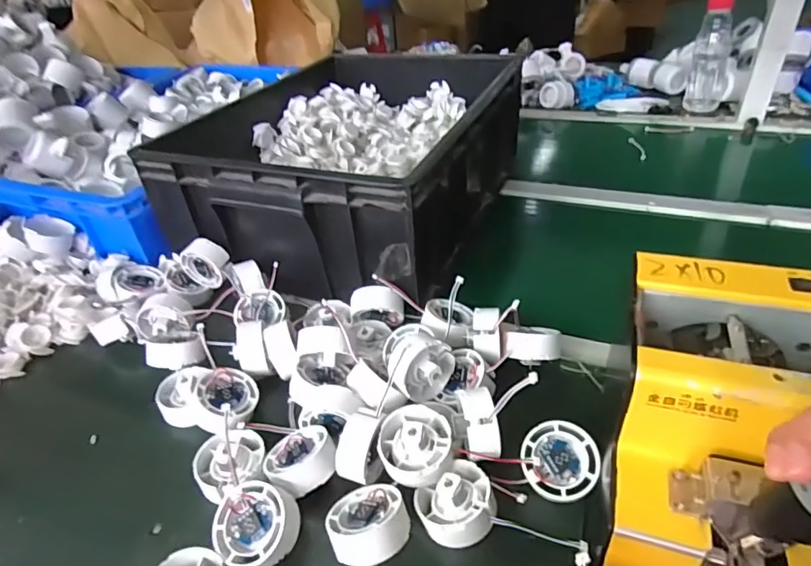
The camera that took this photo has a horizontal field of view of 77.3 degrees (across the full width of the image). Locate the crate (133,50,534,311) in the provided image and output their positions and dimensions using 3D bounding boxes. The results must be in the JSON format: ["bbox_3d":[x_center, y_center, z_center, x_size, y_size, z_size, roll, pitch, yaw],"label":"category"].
[{"bbox_3d":[-0.063,-0.176,0.716,0.358,0.170,0.469,10,39,20],"label":"crate"}]

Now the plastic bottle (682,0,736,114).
[{"bbox_3d":[0.584,-0.430,0.969,0.072,0.194,0.061,16,42,27],"label":"plastic bottle"}]

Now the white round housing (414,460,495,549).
[{"bbox_3d":[0.037,0.156,0.358,0.054,0.032,0.049,-23,40,-22],"label":"white round housing"}]

